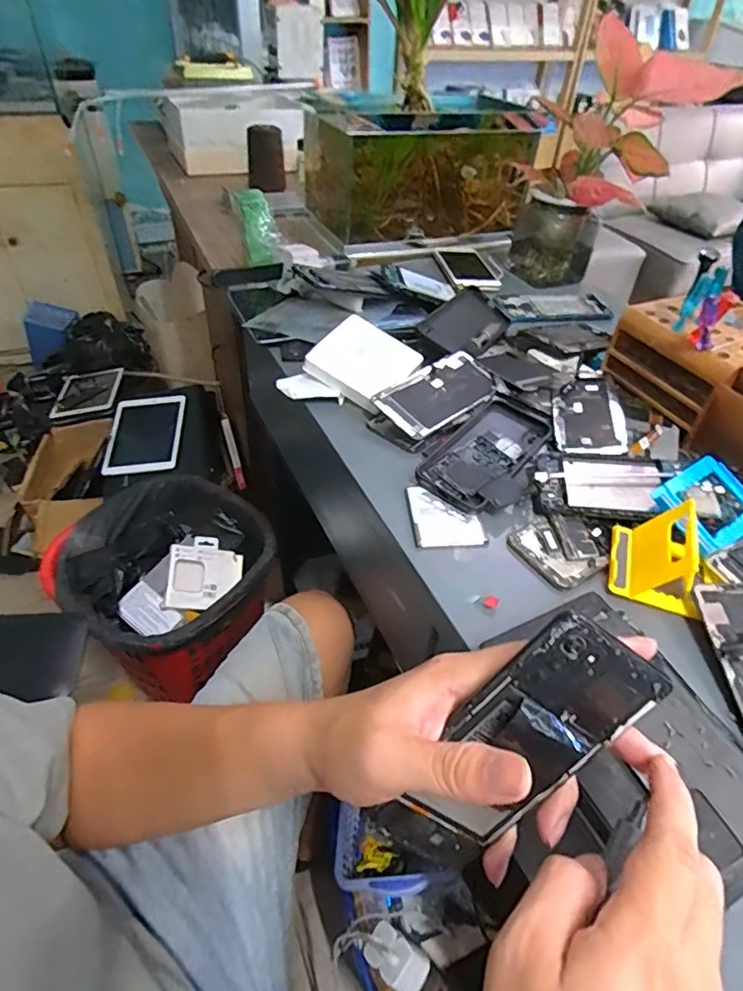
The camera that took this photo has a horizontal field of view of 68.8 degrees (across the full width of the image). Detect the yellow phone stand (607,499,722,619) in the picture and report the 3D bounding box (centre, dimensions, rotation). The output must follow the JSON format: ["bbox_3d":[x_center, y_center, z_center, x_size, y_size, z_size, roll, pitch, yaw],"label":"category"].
[{"bbox_3d":[0.233,0.046,0.427,0.075,0.052,0.071,15,45,13],"label":"yellow phone stand"}]

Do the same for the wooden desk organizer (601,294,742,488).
[{"bbox_3d":[0.370,-0.119,0.552,0.148,0.084,0.214,-12,45,-15],"label":"wooden desk organizer"}]

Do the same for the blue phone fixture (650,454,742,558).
[{"bbox_3d":[0.294,0.008,0.474,0.088,0.010,0.070,-26,70,-21],"label":"blue phone fixture"}]

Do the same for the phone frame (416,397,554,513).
[{"bbox_3d":[0.116,-0.045,0.537,0.076,0.016,0.161,31,50,26],"label":"phone frame"}]

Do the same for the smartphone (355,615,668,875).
[{"bbox_3d":[0.068,0.130,0.267,0.070,0.157,0.008,36,16,-14],"label":"smartphone"}]

